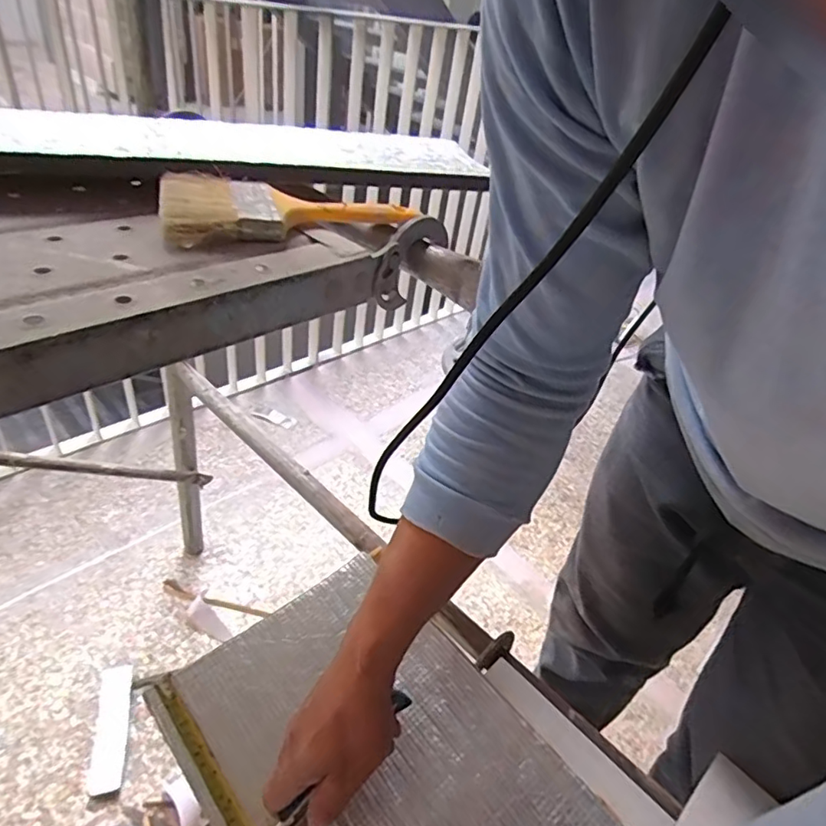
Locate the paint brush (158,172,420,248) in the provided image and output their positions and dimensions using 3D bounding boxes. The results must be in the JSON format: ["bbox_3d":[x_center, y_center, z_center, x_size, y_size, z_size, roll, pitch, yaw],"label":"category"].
[{"bbox_3d":[-0.109,-0.182,0.479,0.213,0.029,0.087,-15,44,-28],"label":"paint brush"}]

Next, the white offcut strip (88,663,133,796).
[{"bbox_3d":[-0.505,0.523,0.925,0.051,0.008,0.202,-6,41,-17],"label":"white offcut strip"}]

